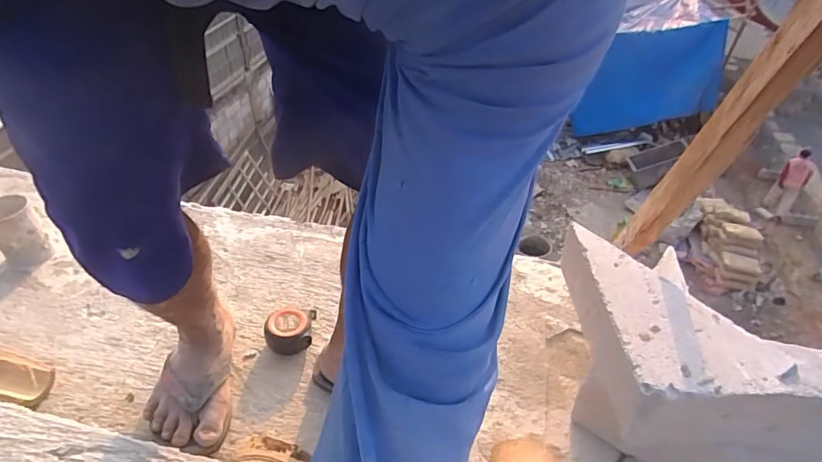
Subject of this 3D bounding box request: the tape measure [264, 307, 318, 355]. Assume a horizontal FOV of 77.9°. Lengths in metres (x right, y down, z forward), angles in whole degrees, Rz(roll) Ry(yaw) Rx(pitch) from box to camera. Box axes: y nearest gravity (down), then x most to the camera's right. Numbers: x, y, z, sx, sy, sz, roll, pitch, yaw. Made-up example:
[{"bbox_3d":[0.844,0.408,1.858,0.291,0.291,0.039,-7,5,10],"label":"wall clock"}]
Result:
[{"bbox_3d":[-0.184,0.157,0.779,0.080,0.044,0.077,-9,40,-13],"label":"tape measure"}]

